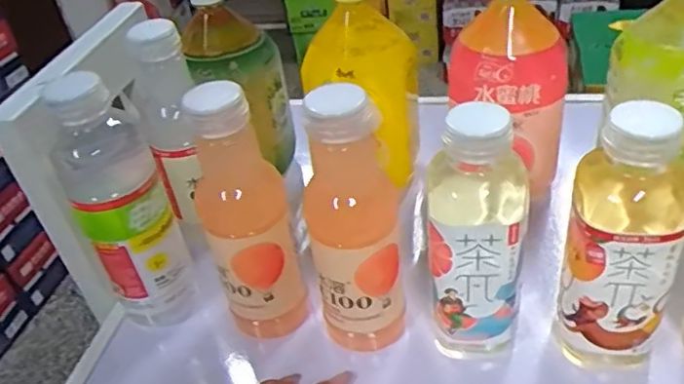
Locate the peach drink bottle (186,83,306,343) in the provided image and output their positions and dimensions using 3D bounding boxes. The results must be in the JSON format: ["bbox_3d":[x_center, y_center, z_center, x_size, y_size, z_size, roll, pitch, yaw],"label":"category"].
[{"bbox_3d":[-0.067,0.021,0.427,0.057,0.192,0.062,-18,39,-10],"label":"peach drink bottle"}]

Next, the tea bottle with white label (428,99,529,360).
[{"bbox_3d":[0.089,0.033,0.407,0.057,0.183,0.067,1,40,13],"label":"tea bottle with white label"}]

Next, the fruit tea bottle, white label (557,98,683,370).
[{"bbox_3d":[0.174,0.038,0.383,0.068,0.183,0.057,12,43,24],"label":"fruit tea bottle, white label"}]

